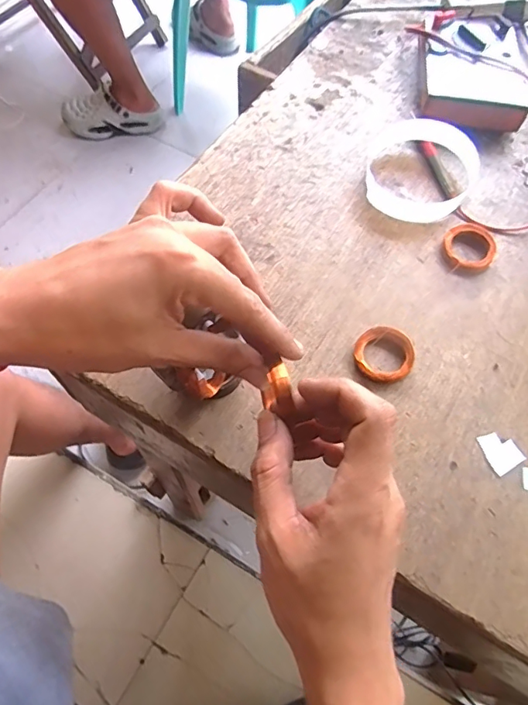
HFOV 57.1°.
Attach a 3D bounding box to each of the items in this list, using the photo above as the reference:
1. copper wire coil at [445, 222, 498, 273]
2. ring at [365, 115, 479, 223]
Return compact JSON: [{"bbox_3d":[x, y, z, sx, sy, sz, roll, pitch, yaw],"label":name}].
[{"bbox_3d":[0.175,-0.090,0.413,0.041,0.009,0.045,1,63,-2],"label":"copper wire coil"},{"bbox_3d":[0.139,-0.166,0.434,0.098,0.024,0.108,29,66,12],"label":"ring"}]

